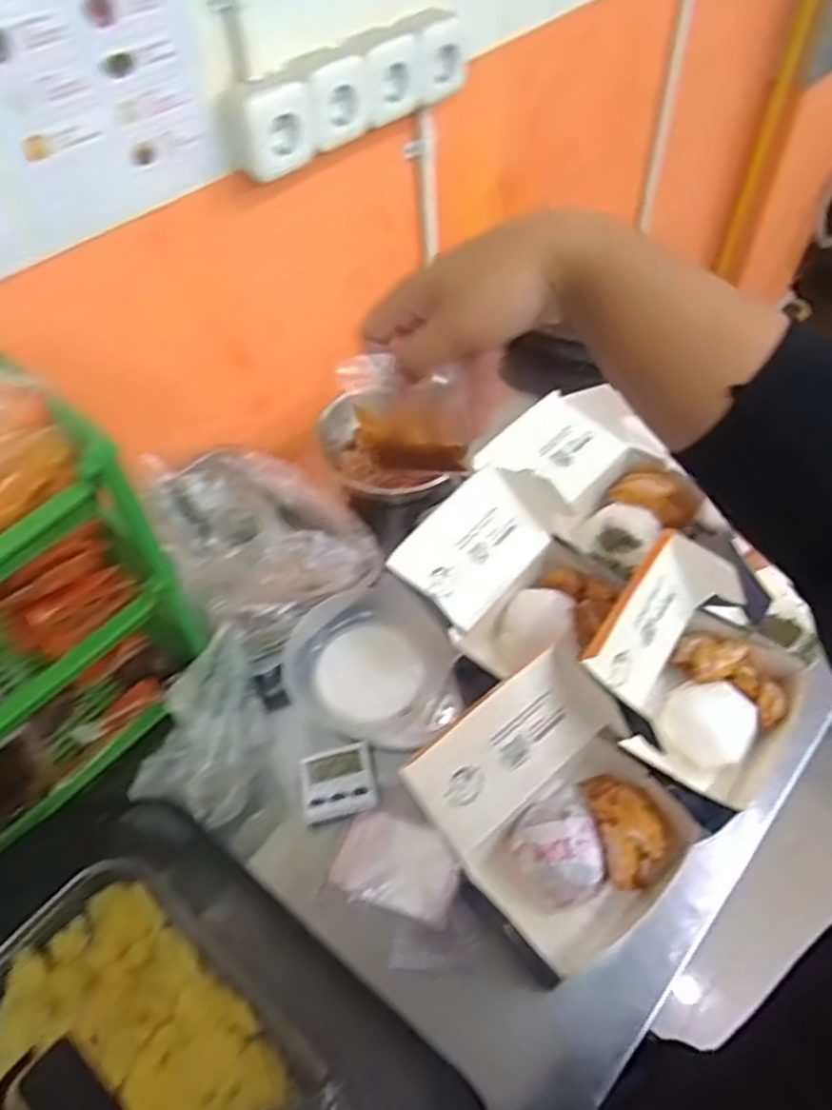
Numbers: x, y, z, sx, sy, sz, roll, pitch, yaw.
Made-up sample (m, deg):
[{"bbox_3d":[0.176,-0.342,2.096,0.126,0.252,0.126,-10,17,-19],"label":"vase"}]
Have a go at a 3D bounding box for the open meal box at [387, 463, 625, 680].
[{"bbox_3d":[0.104,0.027,0.779,0.187,0.114,0.186,32,60,24],"label":"open meal box"}]

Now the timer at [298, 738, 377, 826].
[{"bbox_3d":[-0.074,0.216,0.707,0.067,0.017,0.067,-12,53,-7],"label":"timer"}]

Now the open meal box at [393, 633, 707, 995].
[{"bbox_3d":[0.119,0.219,0.632,0.182,0.143,0.190,-33,58,-21],"label":"open meal box"}]

